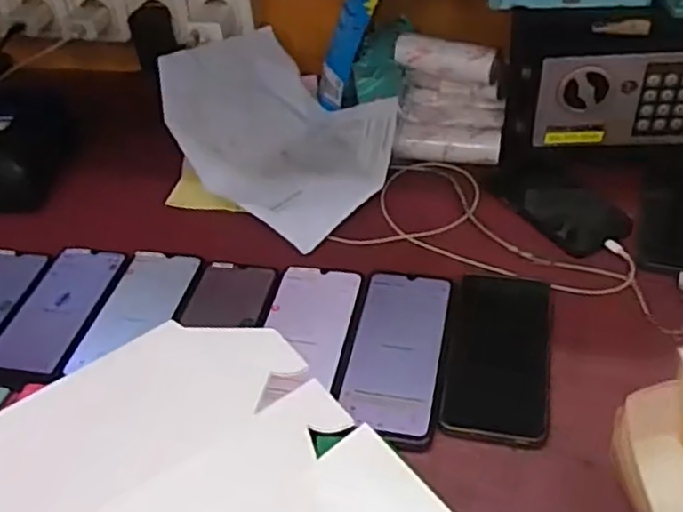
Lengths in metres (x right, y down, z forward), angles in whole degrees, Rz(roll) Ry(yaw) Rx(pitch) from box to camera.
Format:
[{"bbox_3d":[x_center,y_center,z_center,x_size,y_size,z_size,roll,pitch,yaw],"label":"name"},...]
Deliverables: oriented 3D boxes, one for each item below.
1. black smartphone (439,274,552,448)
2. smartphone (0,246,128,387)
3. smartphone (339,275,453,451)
[{"bbox_3d":[0.128,0.075,0.557,0.077,0.014,0.163,6,43,13],"label":"black smartphone"},{"bbox_3d":[-0.260,0.047,0.631,0.076,0.008,0.167,4,43,11],"label":"smartphone"},{"bbox_3d":[0.046,0.076,0.565,0.075,0.009,0.177,5,43,12],"label":"smartphone"}]

